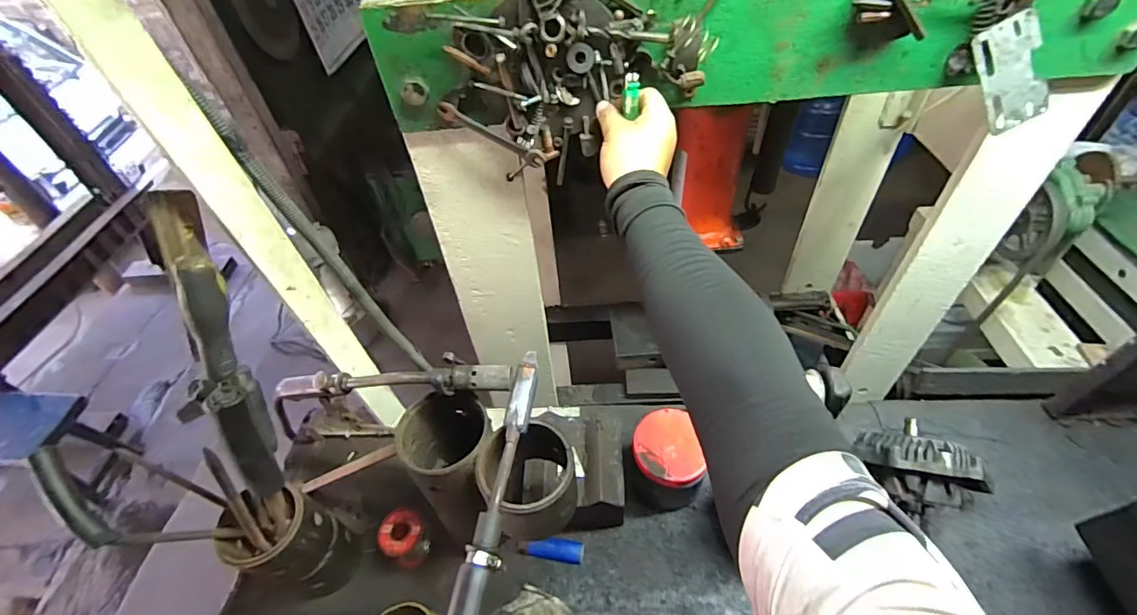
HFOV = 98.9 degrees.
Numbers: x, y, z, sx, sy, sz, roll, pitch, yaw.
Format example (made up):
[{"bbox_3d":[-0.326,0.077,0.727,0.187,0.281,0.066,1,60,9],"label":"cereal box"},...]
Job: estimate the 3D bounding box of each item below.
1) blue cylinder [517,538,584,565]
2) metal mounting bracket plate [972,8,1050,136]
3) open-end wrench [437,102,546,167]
[{"bbox_3d":[-0.022,0.295,0.593,0.080,0.026,0.023,1,49,6],"label":"blue cylinder"},{"bbox_3d":[0.423,-0.222,0.463,0.051,0.100,0.007,-21,26,21],"label":"metal mounting bracket plate"},{"bbox_3d":[-0.080,-0.180,0.510,0.115,0.022,0.011,25,49,-12],"label":"open-end wrench"}]

